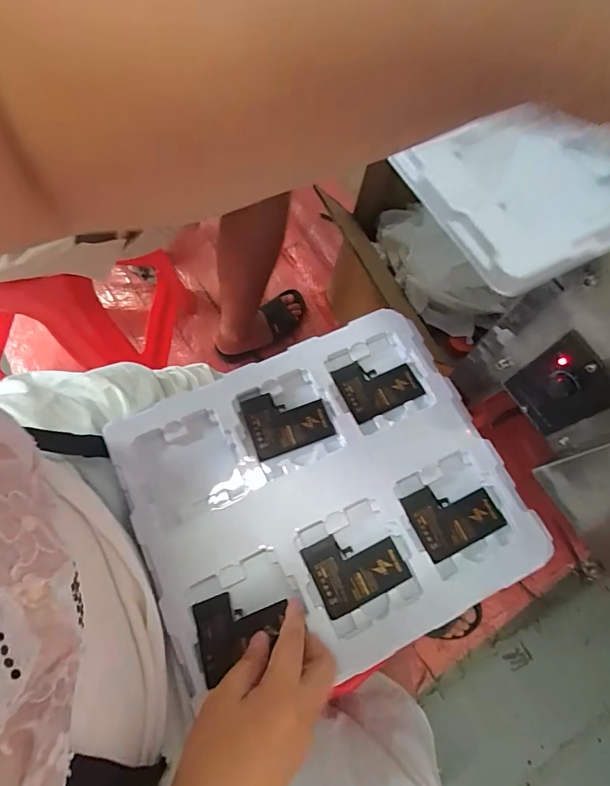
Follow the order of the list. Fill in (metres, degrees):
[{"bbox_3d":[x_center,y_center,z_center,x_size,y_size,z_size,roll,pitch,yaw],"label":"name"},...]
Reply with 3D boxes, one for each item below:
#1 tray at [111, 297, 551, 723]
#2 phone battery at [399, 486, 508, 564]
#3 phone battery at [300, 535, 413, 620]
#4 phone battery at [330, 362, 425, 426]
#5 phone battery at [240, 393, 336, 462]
[{"bbox_3d":[0.016,0.085,0.373,0.317,0.032,0.274,-23,67,-10],"label":"tray"},{"bbox_3d":[0.133,0.108,0.376,0.075,0.008,0.059,-23,72,-11],"label":"phone battery"},{"bbox_3d":[0.043,0.148,0.358,0.076,0.006,0.058,-23,72,-11],"label":"phone battery"},{"bbox_3d":[0.072,-0.008,0.416,0.076,0.007,0.058,-23,74,-10],"label":"phone battery"},{"bbox_3d":[-0.016,0.025,0.398,0.075,0.004,0.059,-18,78,-10],"label":"phone battery"}]

